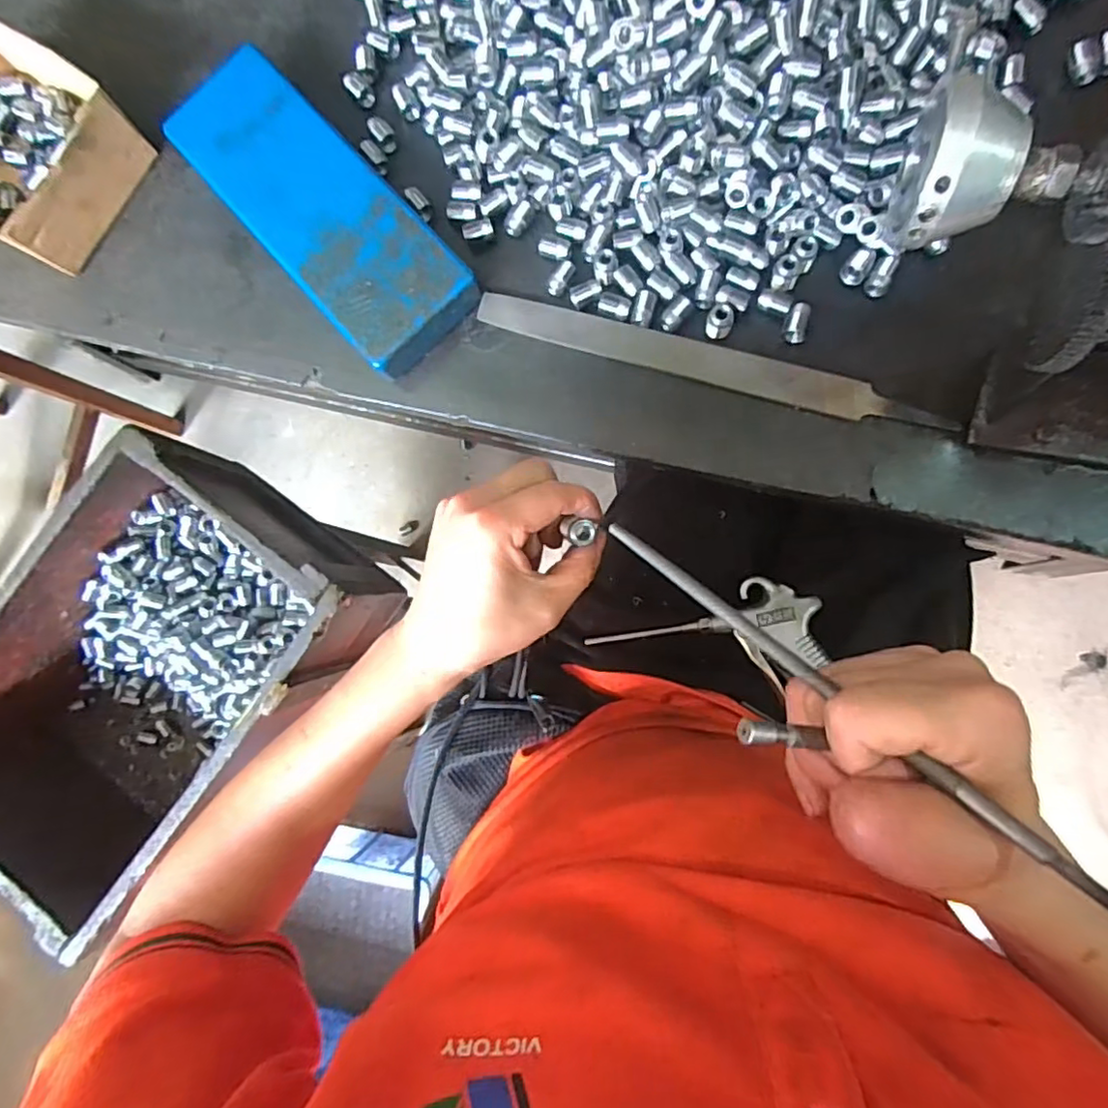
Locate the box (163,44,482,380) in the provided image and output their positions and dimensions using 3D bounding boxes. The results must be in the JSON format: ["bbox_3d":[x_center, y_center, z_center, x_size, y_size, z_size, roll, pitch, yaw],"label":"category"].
[{"bbox_3d":[-0.156,-0.229,0.414,0.084,0.035,0.243,-42,81,2],"label":"box"}]

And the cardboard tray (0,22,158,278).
[{"bbox_3d":[-0.386,-0.298,0.441,0.169,0.053,0.132,35,90,9],"label":"cardboard tray"}]

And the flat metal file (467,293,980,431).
[{"bbox_3d":[0.093,-0.122,0.384,0.293,0.005,0.023,18,101,9],"label":"flat metal file"}]

